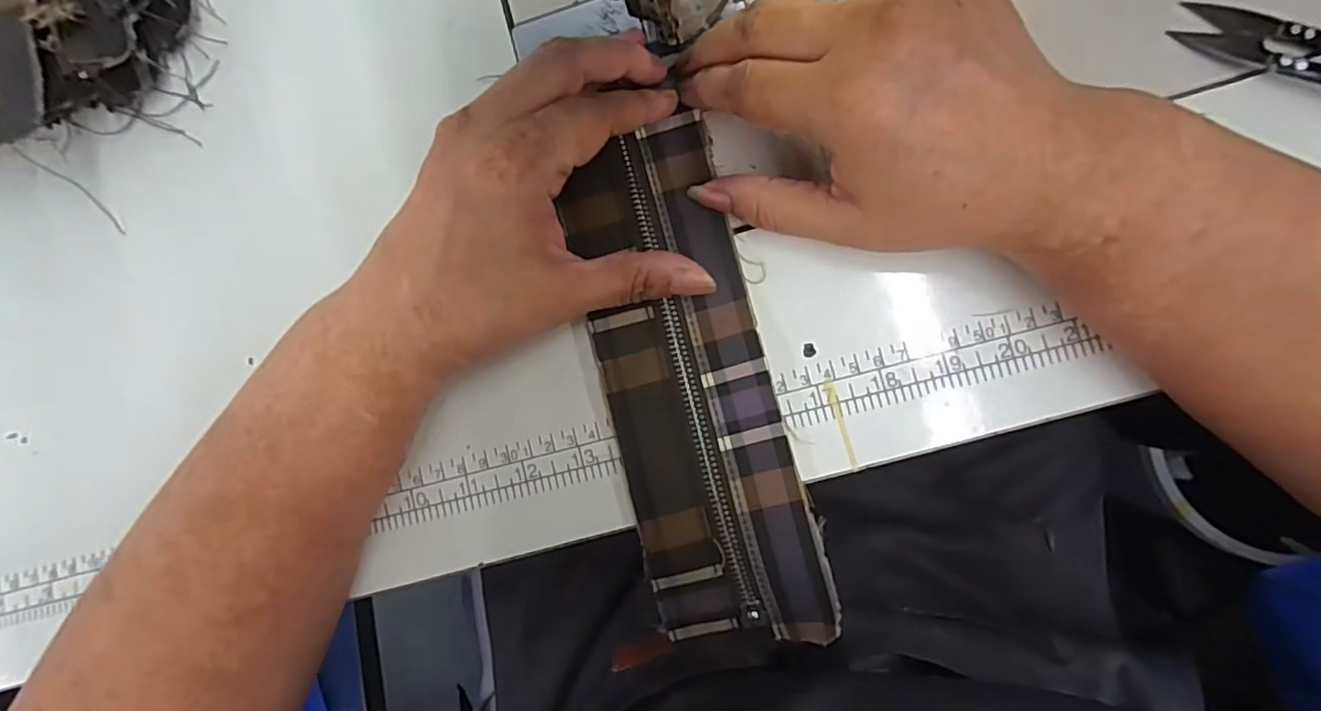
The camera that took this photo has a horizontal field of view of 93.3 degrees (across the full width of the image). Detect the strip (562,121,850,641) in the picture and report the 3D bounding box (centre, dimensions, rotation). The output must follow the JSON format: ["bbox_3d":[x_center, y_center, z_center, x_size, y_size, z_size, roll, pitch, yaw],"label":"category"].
[{"bbox_3d":[0.013,0.013,0.259,0.068,0.017,0.216,-14,86,6],"label":"strip"}]

